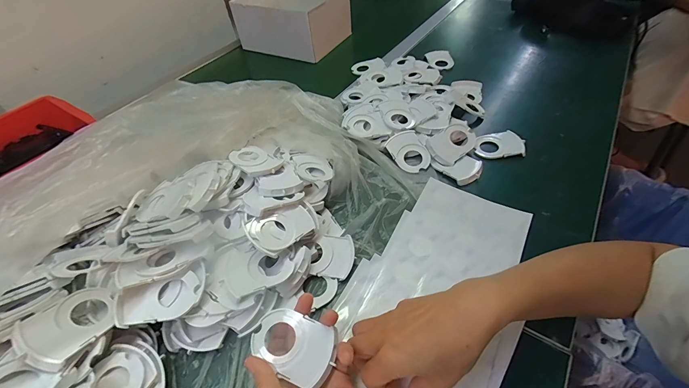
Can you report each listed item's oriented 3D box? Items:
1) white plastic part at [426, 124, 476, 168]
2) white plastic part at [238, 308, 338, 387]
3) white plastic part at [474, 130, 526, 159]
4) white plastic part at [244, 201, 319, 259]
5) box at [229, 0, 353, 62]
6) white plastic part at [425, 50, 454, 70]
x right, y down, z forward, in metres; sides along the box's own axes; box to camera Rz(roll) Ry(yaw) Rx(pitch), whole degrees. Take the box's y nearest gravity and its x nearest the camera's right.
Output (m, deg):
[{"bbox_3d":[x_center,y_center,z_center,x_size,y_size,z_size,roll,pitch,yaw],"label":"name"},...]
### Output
[{"bbox_3d":[0.182,-0.086,0.523,0.090,0.018,0.053,-33,82,-23],"label":"white plastic part"},{"bbox_3d":[-0.051,0.141,0.296,0.083,0.013,0.054,13,50,17],"label":"white plastic part"},{"bbox_3d":[0.257,-0.083,0.525,0.073,0.016,0.052,-5,47,2],"label":"white plastic part"},{"bbox_3d":[-0.072,0.039,0.387,0.092,0.013,0.051,-26,63,-35],"label":"white plastic part"},{"bbox_3d":[-0.131,-0.463,0.837,0.254,0.123,0.176,19,52,21],"label":"box"},{"bbox_3d":[0.223,-0.318,0.740,0.050,0.010,0.082,-7,47,0],"label":"white plastic part"}]

